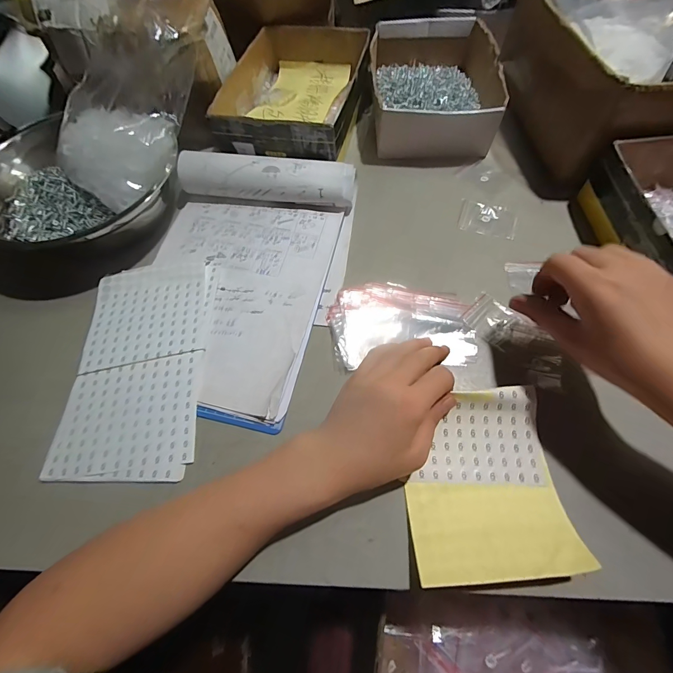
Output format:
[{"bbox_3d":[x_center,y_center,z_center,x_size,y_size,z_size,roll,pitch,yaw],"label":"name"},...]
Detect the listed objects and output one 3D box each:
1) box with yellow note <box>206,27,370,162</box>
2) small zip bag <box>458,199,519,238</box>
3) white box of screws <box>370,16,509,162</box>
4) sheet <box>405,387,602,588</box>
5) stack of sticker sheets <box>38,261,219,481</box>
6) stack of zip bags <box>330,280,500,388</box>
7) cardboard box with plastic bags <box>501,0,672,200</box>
[{"bbox_3d":[-0.055,-0.359,0.502,0.179,0.061,0.254,10,64,9],"label":"box with yellow note"},{"bbox_3d":[0.190,-0.148,0.429,0.068,0.005,0.048,19,66,13],"label":"small zip bag"},{"bbox_3d":[0.148,-0.378,0.515,0.171,0.072,0.250,-1,63,3],"label":"white box of screws"},{"bbox_3d":[0.119,0.115,0.279,0.121,0.026,0.136,-4,63,2],"label":"sheet"},{"bbox_3d":[-0.200,0.025,0.350,0.131,0.006,0.226,-2,66,1],"label":"stack of sticker sheets"},{"bbox_3d":[0.076,-0.007,0.350,0.166,0.015,0.103,9,64,9],"label":"stack of zip bags"},{"bbox_3d":[0.399,-0.362,0.458,0.276,0.121,0.335,-2,63,3],"label":"cardboard box with plastic bags"}]

